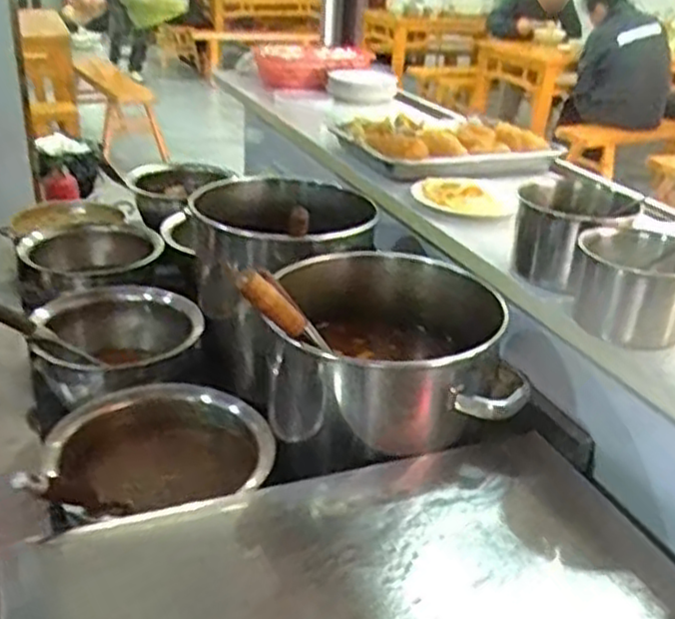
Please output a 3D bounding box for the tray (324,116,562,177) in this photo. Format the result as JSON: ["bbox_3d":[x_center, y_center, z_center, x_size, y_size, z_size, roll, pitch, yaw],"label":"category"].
[{"bbox_3d":[0.185,-0.304,1.390,0.362,0.062,0.272,-10,30,-24],"label":"tray"}]

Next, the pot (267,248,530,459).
[{"bbox_3d":[0.064,0.060,0.972,0.293,0.165,0.265,2,27,-3],"label":"pot"}]

